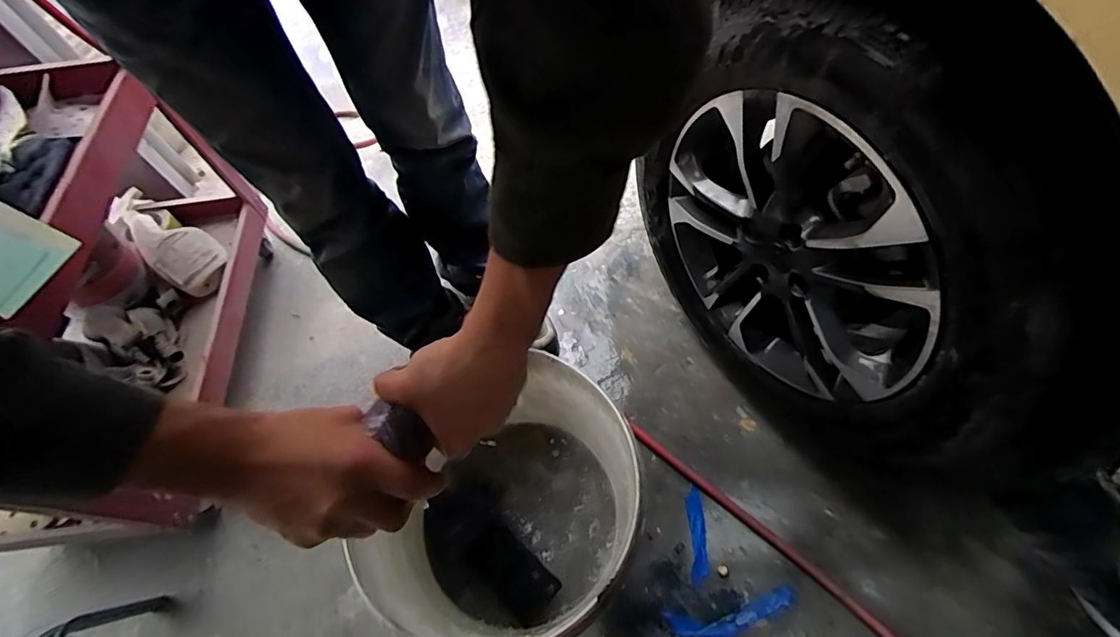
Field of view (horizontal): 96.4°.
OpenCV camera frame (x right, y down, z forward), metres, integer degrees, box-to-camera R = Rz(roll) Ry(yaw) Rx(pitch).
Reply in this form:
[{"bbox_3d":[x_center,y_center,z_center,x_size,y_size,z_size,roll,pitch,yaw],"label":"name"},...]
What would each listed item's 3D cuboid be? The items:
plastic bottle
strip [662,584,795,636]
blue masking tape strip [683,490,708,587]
[{"bbox_3d":[-0.740,-0.147,0.941,0.257,0.074,0.105,28,68,18],"label":"plastic bottle"},{"bbox_3d":[0.254,0.437,0.734,0.188,0.007,0.045,-12,59,-3],"label":"strip"},{"bbox_3d":[0.217,0.342,0.793,0.028,0.004,0.140,1,56,3],"label":"blue masking tape strip"}]

